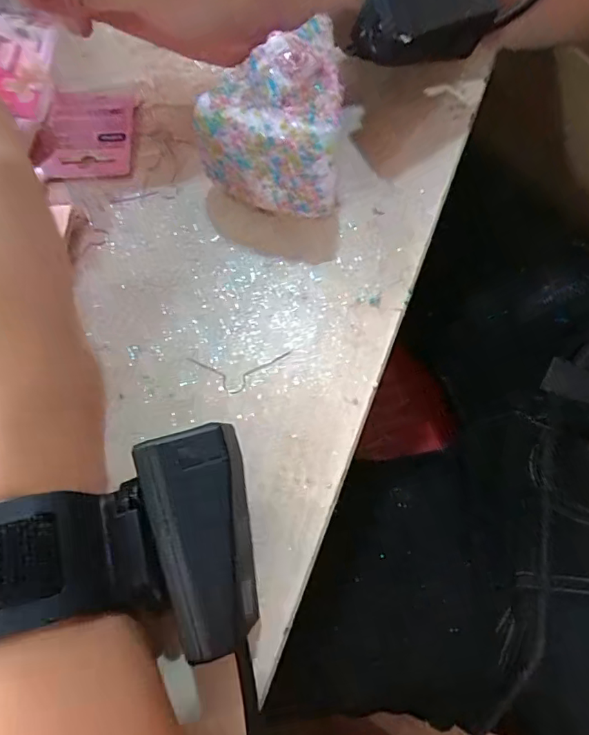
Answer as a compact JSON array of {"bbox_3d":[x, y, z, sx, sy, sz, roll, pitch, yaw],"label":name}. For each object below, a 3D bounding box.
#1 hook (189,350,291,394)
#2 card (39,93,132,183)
[{"bbox_3d":[-0.024,0.002,0.219,0.046,0.004,0.019,-3,67,-3],"label":"hook"},{"bbox_3d":[-0.112,-0.128,0.273,0.046,0.005,0.057,-3,67,-3],"label":"card"}]

